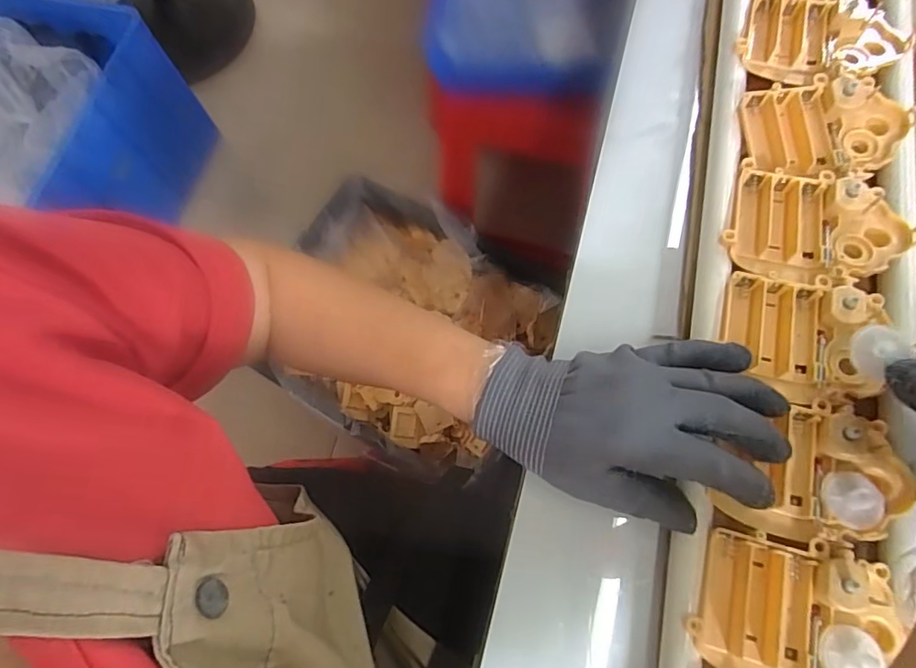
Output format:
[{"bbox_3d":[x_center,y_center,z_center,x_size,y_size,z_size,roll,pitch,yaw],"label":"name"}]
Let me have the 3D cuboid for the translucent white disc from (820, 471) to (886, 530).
[{"bbox_3d":[0.202,0.085,0.278,0.028,0.010,0.028,-8,70,21],"label":"translucent white disc"}]

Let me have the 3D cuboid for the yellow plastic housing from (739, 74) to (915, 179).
[{"bbox_3d":[0.239,-0.133,0.345,0.098,0.022,0.064,-1,71,5],"label":"yellow plastic housing"}]

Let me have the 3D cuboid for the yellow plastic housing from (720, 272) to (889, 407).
[{"bbox_3d":[0.197,0.002,0.308,0.079,0.029,0.070,10,73,1],"label":"yellow plastic housing"}]

